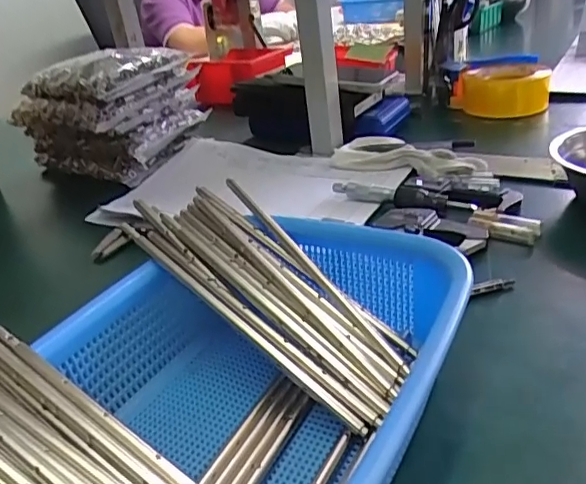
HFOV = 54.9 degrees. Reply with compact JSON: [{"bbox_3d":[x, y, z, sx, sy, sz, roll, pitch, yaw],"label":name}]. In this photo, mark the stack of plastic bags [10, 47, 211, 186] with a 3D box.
[{"bbox_3d":[-0.252,-0.181,0.769,0.200,0.145,0.167,13,34,34],"label":"stack of plastic bags"}]

